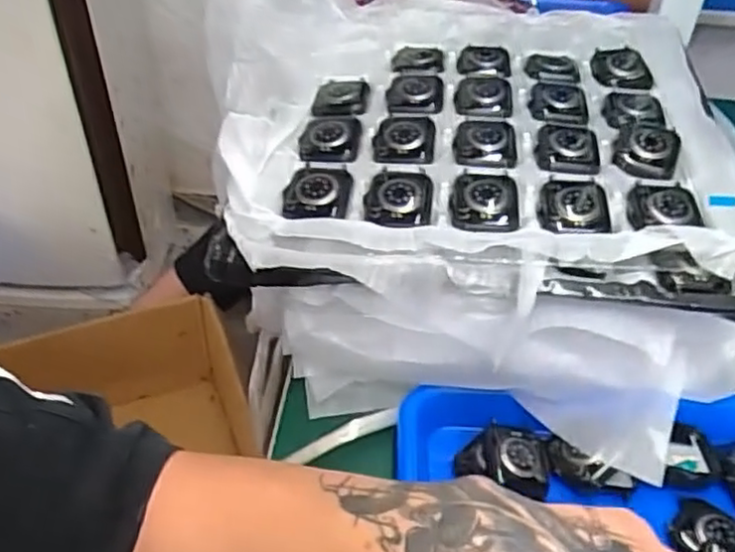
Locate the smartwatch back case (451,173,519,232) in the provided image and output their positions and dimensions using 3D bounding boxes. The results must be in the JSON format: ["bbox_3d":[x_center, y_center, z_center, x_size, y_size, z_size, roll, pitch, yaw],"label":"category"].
[{"bbox_3d":[0.068,-0.043,0.400,0.037,0.010,0.046,5,42,5],"label":"smartwatch back case"}]

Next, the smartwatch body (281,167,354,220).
[{"bbox_3d":[-0.030,-0.048,0.412,0.039,0.010,0.049,5,42,4],"label":"smartwatch body"}]

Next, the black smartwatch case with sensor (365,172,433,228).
[{"bbox_3d":[0.018,-0.043,0.404,0.038,0.010,0.050,4,42,2],"label":"black smartwatch case with sensor"}]

